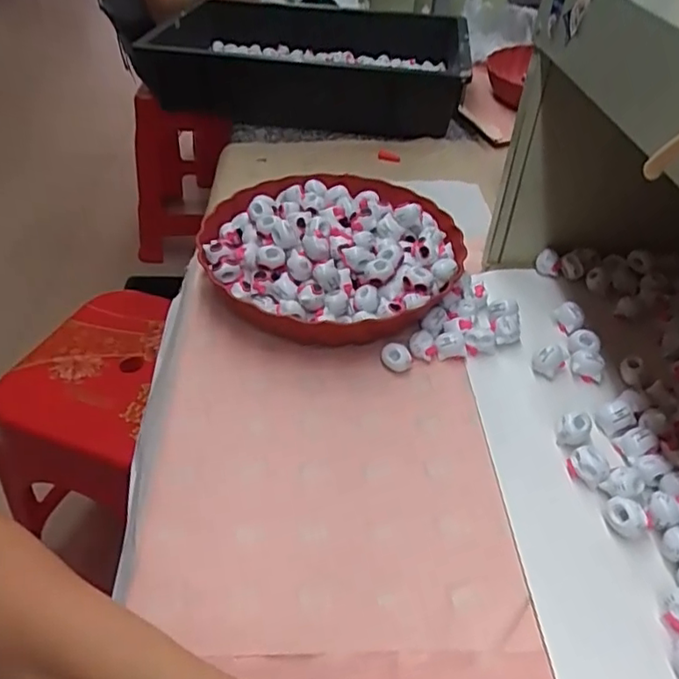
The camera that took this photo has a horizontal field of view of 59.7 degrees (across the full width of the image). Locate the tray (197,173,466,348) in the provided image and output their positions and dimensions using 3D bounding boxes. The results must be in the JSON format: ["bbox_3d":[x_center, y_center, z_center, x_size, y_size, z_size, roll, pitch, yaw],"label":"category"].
[{"bbox_3d":[-0.007,-0.094,0.577,0.245,0.062,0.255,-4,43,-7],"label":"tray"}]

